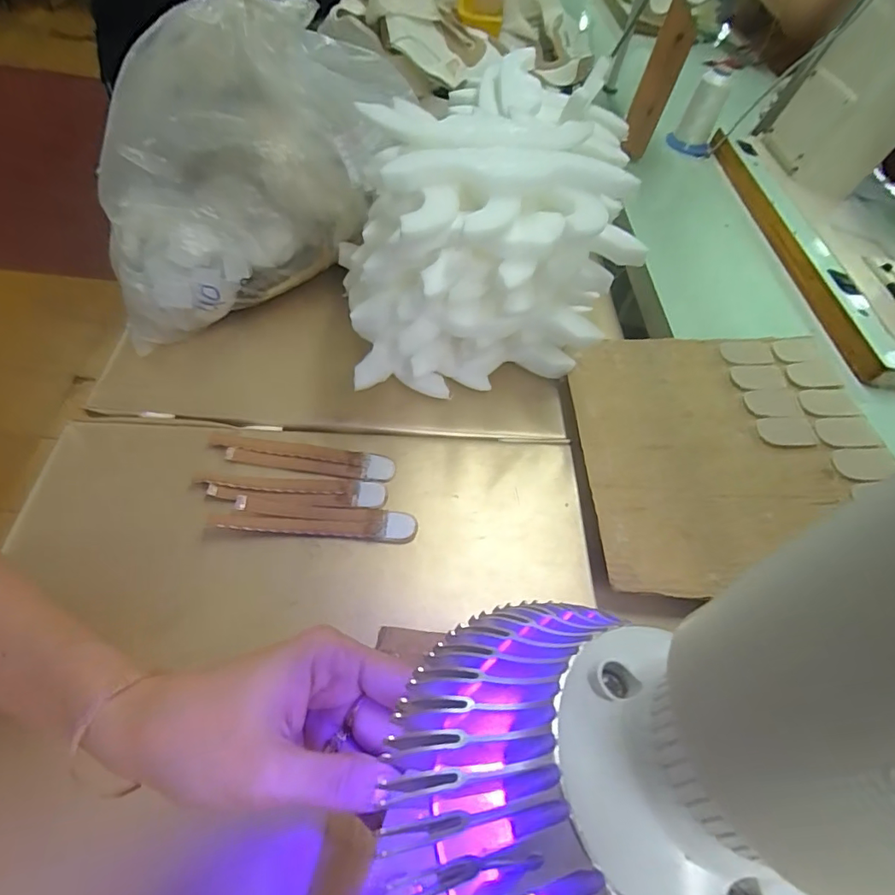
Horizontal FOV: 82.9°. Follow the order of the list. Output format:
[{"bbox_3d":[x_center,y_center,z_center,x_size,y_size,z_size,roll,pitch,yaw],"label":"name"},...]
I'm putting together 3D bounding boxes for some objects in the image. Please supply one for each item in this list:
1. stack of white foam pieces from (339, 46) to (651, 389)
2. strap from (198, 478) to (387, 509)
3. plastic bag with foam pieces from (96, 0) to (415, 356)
[{"bbox_3d":[0.024,-0.175,0.468,0.240,0.189,0.184,-9,57,-15],"label":"stack of white foam pieces"},{"bbox_3d":[-0.121,0.035,0.410,0.139,0.011,0.024,2,55,-8],"label":"strap"},{"bbox_3d":[-0.171,-0.243,0.467,0.291,0.234,0.121,-16,59,-19],"label":"plastic bag with foam pieces"}]

